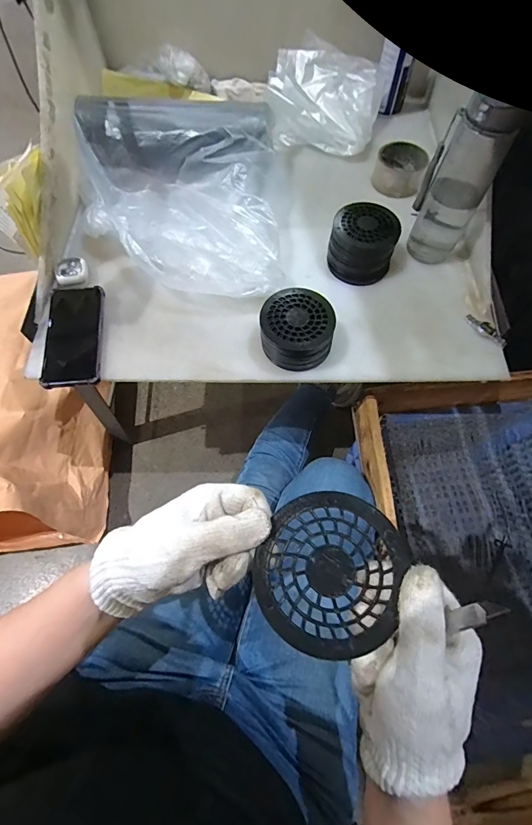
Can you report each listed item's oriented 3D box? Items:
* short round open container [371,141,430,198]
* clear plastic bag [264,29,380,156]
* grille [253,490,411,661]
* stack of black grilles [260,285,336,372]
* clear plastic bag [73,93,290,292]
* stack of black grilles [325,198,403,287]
[{"bbox_3d":[0.236,-0.429,0.661,0.085,0.055,0.088,1,67,-2],"label":"short round open container"},{"bbox_3d":[0.106,-0.585,0.700,0.211,0.108,0.190,7,67,1],"label":"clear plastic bag"},{"bbox_3d":[0.042,0.103,0.239,0.090,0.004,0.097,-1,75,6],"label":"grille"},{"bbox_3d":[0.043,-0.113,0.509,0.101,0.057,0.102,16,67,5],"label":"stack of black grilles"},{"bbox_3d":[-0.139,-0.330,0.567,0.298,0.092,0.345,-4,67,-4],"label":"clear plastic bag"},{"bbox_3d":[0.150,-0.262,0.572,0.096,0.071,0.098,-24,70,-12],"label":"stack of black grilles"}]

